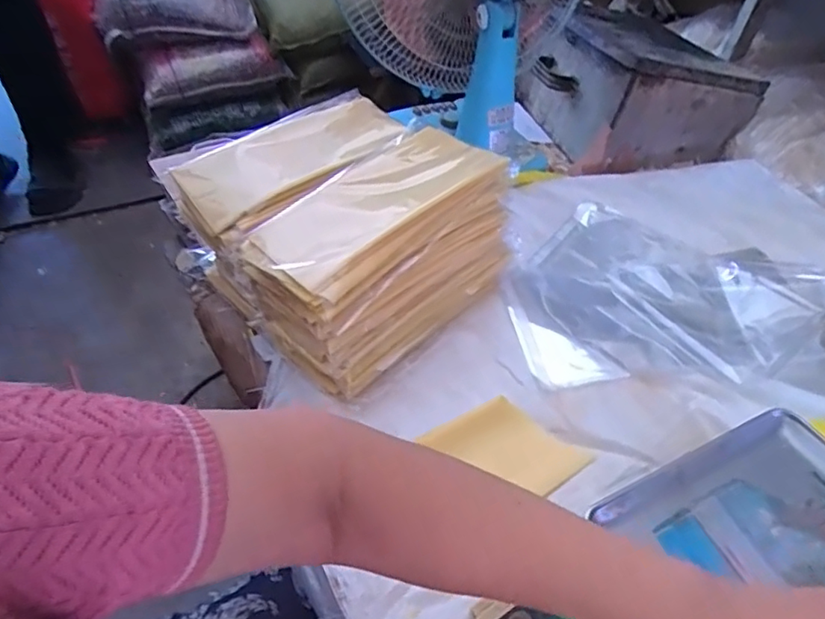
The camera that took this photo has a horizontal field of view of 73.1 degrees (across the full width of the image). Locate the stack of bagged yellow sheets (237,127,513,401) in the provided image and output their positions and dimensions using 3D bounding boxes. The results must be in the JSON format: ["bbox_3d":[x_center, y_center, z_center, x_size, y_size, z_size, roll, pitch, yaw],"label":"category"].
[{"bbox_3d":[-0.025,-0.068,0.631,0.167,0.140,0.284,37,54,27],"label":"stack of bagged yellow sheets"}]

